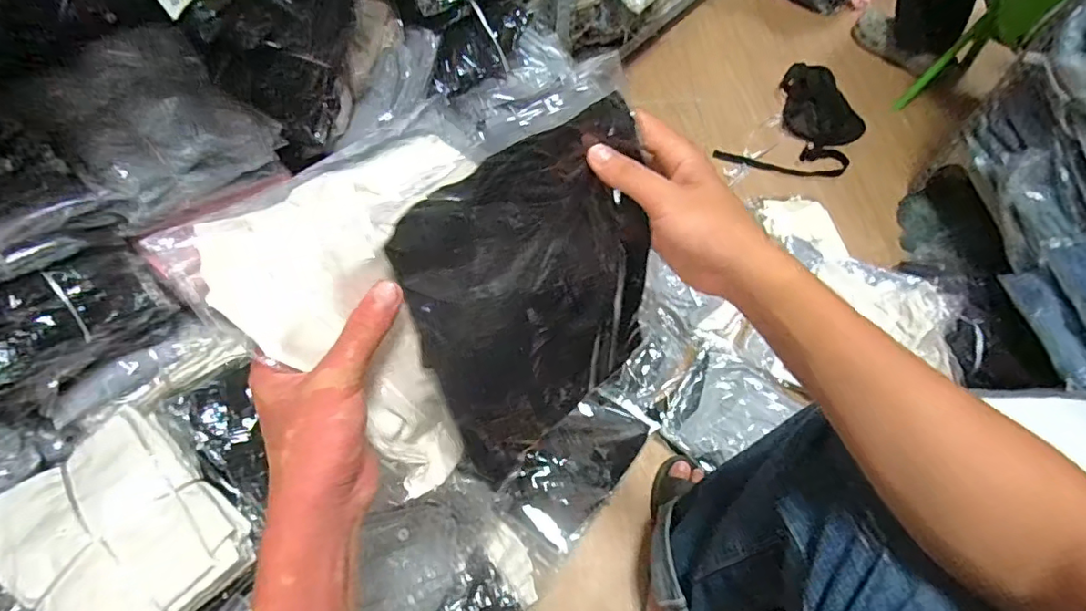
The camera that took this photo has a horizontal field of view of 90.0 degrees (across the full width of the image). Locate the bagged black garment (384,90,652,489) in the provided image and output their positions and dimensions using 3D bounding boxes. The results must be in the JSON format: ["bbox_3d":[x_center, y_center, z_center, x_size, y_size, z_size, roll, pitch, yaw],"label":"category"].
[{"bbox_3d":[0.000,-0.003,0.395,0.185,0.227,0.017,-30,35,-18],"label":"bagged black garment"}]

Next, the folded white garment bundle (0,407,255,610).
[{"bbox_3d":[-0.537,0.295,0.683,0.262,0.085,0.228,39,65,20],"label":"folded white garment bundle"}]

